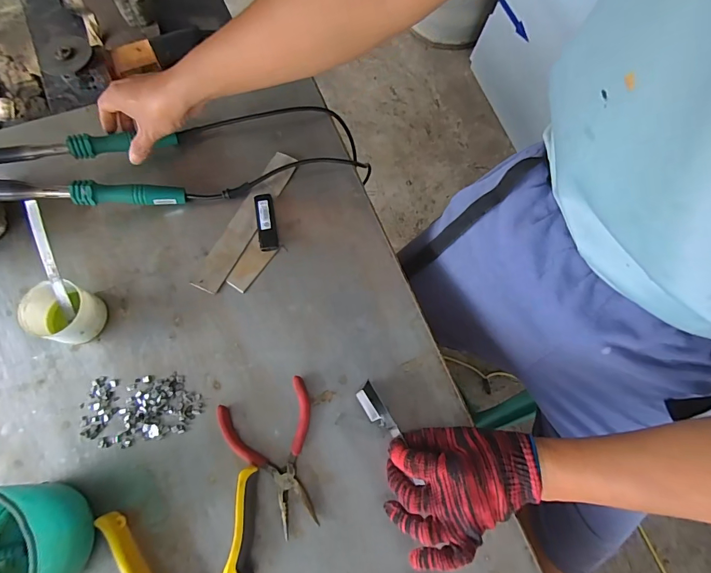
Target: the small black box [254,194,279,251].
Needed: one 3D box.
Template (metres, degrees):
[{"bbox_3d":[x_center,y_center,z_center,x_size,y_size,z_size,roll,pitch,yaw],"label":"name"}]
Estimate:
[{"bbox_3d":[-0.117,-0.085,0.514,0.024,0.012,0.080,-10,72,-3],"label":"small black box"}]

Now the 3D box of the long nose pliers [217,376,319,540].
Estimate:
[{"bbox_3d":[-0.085,0.183,0.424,0.098,0.013,0.143,-17,72,-6],"label":"long nose pliers"}]

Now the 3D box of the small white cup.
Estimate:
[{"bbox_3d":[-0.330,0.031,0.454,0.069,0.053,0.061,13,72,4],"label":"small white cup"}]

